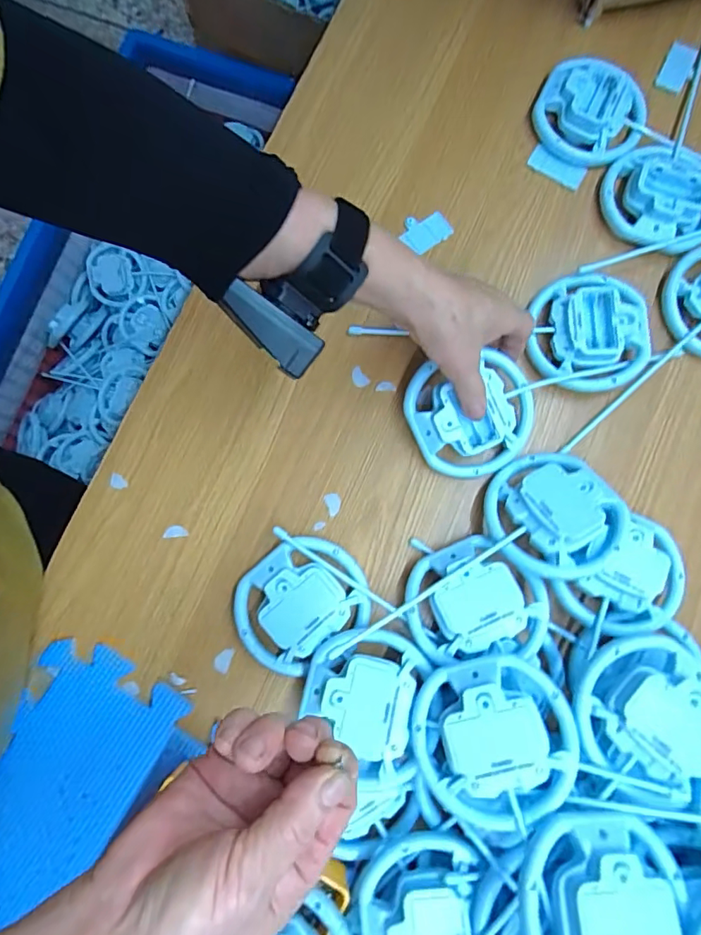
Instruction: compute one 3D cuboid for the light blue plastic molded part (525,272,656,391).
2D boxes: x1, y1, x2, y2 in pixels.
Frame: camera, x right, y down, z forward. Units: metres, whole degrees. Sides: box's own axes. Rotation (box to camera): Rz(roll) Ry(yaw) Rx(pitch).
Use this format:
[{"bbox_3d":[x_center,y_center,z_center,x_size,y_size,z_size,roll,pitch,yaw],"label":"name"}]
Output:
[{"bbox_3d":[0.204,-0.116,0.426,0.094,0.032,0.099,0,79,-1],"label":"light blue plastic molded part"}]

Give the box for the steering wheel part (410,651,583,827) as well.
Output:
[{"bbox_3d":[0.096,0.179,0.327,0.103,0.034,0.093,-16,81,-3],"label":"steering wheel part"}]

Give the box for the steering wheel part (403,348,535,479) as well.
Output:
[{"bbox_3d":[0.101,-0.042,0.404,0.101,0.024,0.101,0,98,-2],"label":"steering wheel part"}]

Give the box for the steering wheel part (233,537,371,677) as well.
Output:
[{"bbox_3d":[-0.039,0.105,0.390,0.104,0.030,0.086,-36,82,-7],"label":"steering wheel part"}]

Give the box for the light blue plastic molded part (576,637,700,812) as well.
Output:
[{"bbox_3d":[0.195,0.164,0.326,0.086,0.027,0.104,43,83,6],"label":"light blue plastic molded part"}]

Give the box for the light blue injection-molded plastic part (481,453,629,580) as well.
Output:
[{"bbox_3d":[0.156,0.033,0.384,0.096,0.027,0.096,-4,66,8],"label":"light blue injection-molded plastic part"}]

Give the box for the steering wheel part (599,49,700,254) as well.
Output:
[{"bbox_3d":[0.317,-0.305,0.463,0.099,0.026,0.236,30,81,5],"label":"steering wheel part"}]

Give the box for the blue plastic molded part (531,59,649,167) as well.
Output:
[{"bbox_3d":[0.224,-0.331,0.467,0.101,0.031,0.098,24,80,4],"label":"blue plastic molded part"}]

